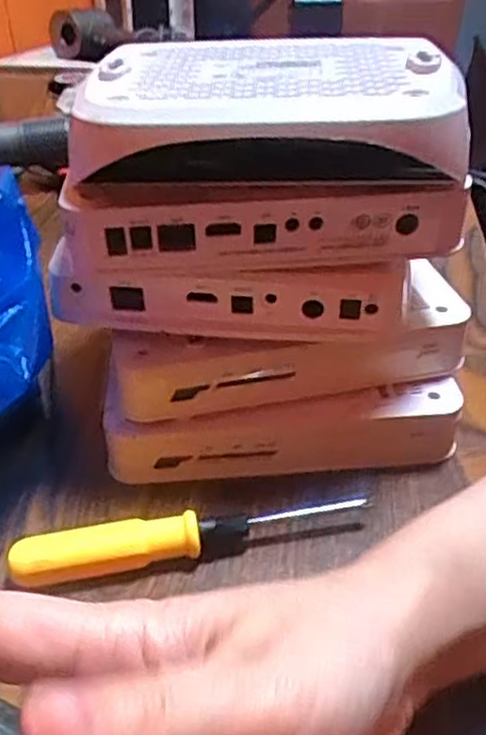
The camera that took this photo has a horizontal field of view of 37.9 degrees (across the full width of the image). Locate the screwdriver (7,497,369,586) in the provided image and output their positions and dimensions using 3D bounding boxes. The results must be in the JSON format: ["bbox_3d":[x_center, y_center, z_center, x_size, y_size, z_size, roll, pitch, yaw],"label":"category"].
[{"bbox_3d":[-0.023,0.077,0.316,0.153,0.018,0.021,-6,38,-8],"label":"screwdriver"}]

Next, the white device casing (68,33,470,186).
[{"bbox_3d":[0.009,-0.119,0.317,0.161,0.041,0.127,2,38,4],"label":"white device casing"}]

